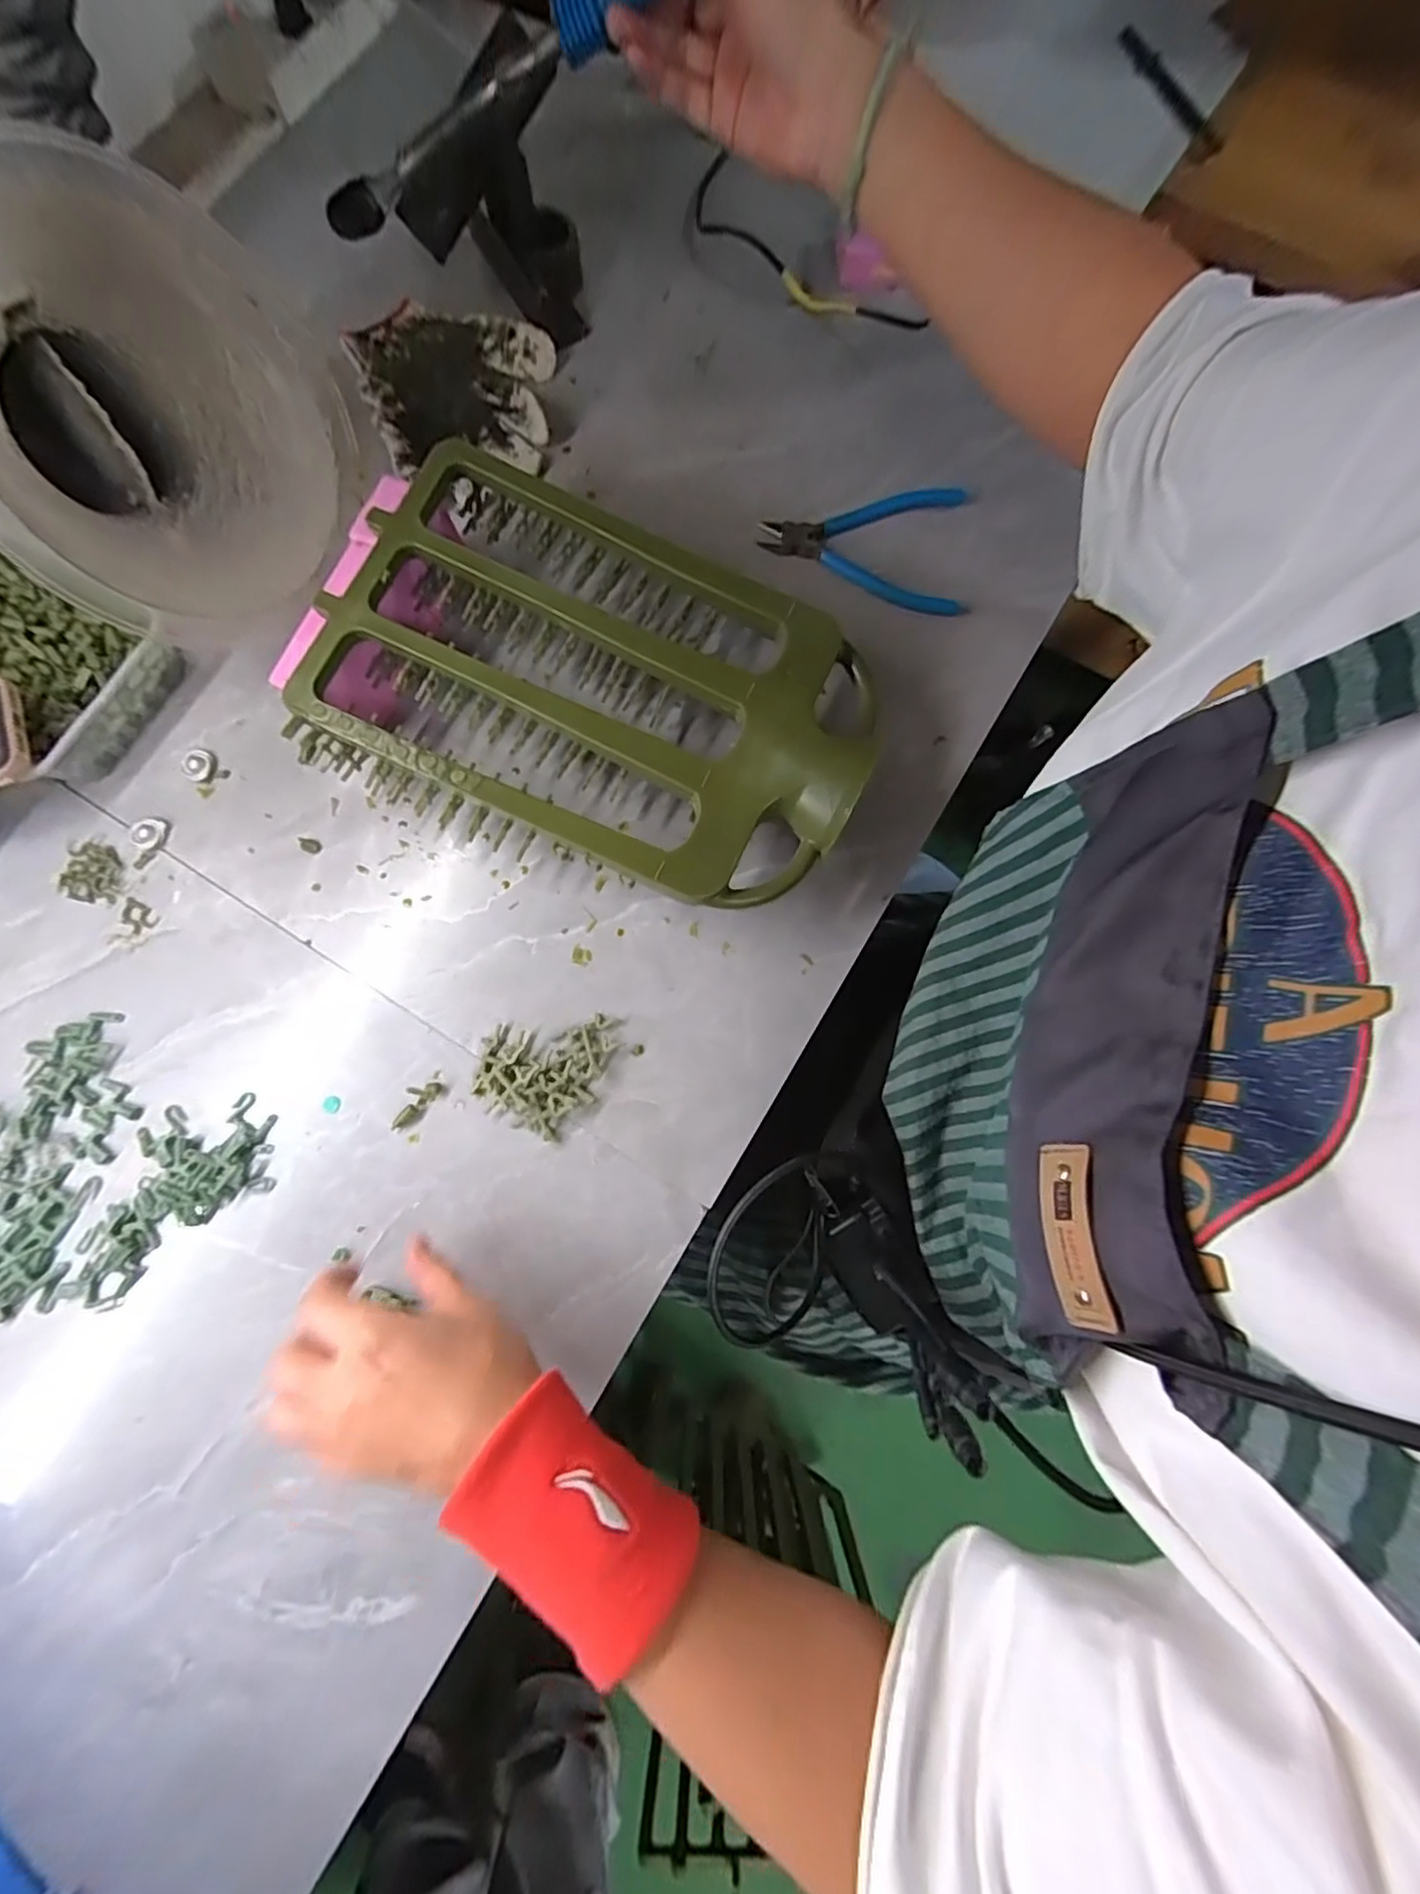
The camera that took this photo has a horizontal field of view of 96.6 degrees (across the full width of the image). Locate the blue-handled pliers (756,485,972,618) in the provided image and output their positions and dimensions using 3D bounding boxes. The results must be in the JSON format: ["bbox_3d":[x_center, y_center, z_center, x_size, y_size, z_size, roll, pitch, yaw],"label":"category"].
[{"bbox_3d":[0.112,-0.287,0.459,0.146,0.011,0.098,1,79,1],"label":"blue-handled pliers"}]

